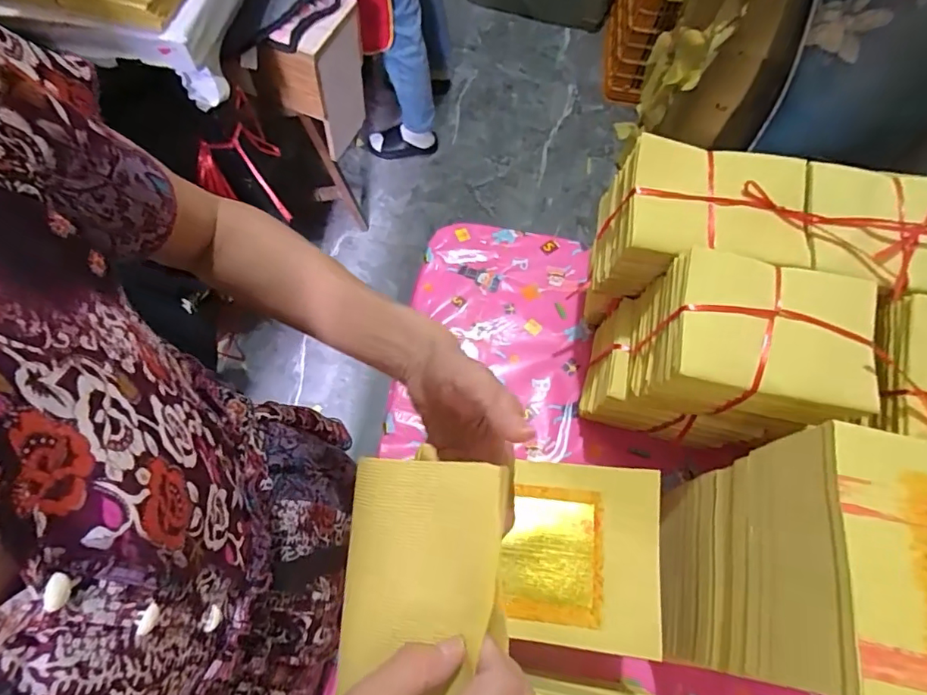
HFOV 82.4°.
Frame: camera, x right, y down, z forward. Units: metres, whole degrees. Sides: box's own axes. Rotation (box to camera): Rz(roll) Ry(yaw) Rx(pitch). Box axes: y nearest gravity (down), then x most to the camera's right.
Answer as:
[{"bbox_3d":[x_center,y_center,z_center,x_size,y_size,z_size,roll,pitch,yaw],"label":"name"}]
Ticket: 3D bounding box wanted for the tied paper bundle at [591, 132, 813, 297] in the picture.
[{"bbox_3d":[0.235,-0.115,0.543,0.174,0.121,0.118,14,68,4],"label":"tied paper bundle"}]

